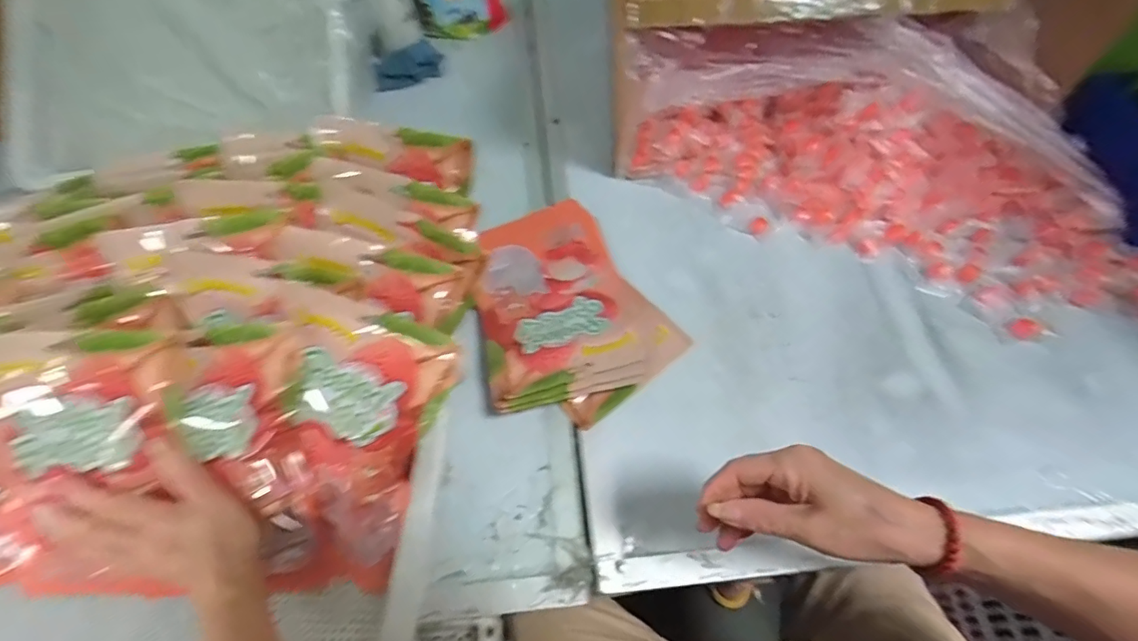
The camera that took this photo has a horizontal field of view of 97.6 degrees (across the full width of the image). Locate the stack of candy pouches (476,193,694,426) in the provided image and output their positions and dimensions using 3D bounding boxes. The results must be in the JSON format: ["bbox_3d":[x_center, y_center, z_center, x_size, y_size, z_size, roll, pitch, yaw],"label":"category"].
[{"bbox_3d":[-0.018,-0.025,0.553,0.205,0.033,0.276,-28,60,-14],"label":"stack of candy pouches"}]

